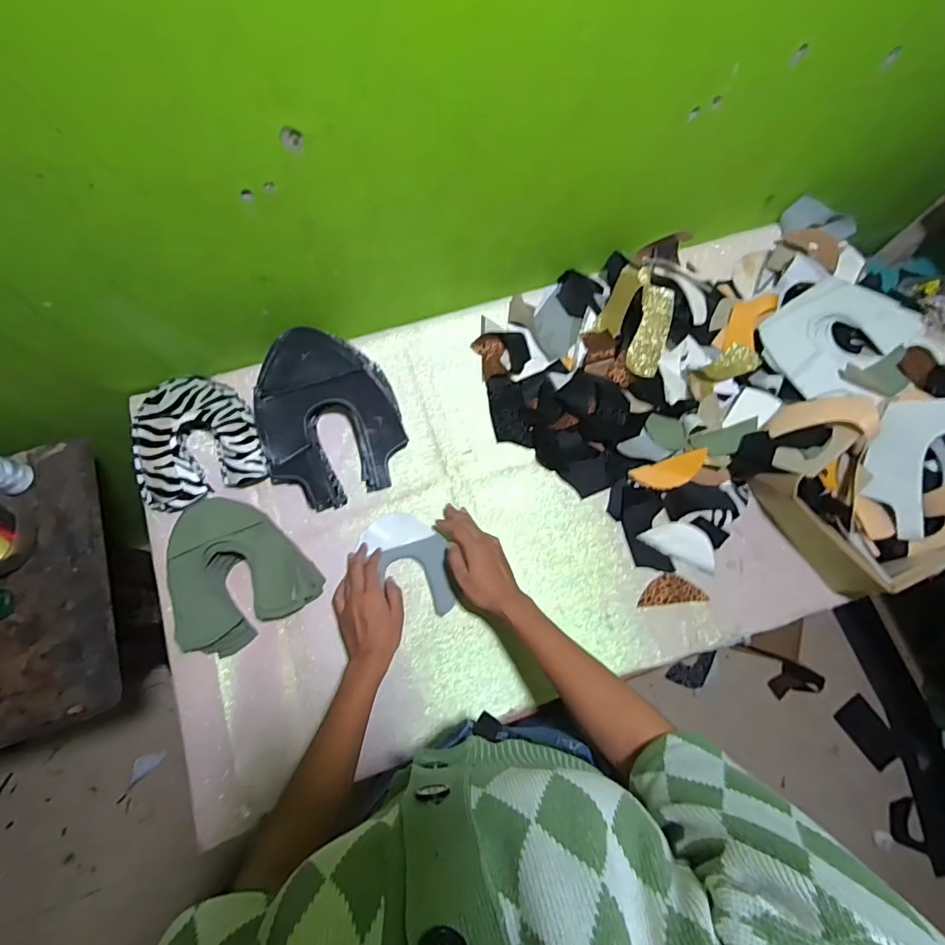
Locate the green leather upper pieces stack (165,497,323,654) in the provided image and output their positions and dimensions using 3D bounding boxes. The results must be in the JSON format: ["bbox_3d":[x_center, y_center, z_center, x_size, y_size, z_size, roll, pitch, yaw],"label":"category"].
[{"bbox_3d":[-0.322,0.134,0.639,0.180,0.076,0.178,-35,78,-11],"label":"green leather upper pieces stack"}]

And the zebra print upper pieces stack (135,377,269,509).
[{"bbox_3d":[-0.389,-0.040,0.683,0.172,0.081,0.182,-33,78,-11],"label":"zebra print upper pieces stack"}]

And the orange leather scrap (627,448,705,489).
[{"bbox_3d":[0.286,0.001,0.702,0.104,0.017,0.041,-18,74,13],"label":"orange leather scrap"}]

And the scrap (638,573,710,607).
[{"bbox_3d":[0.281,0.164,0.684,0.097,0.004,0.042,-4,74,-4],"label":"scrap"}]

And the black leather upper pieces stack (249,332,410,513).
[{"bbox_3d":[-0.206,-0.082,0.683,0.201,0.101,0.233,-25,76,-9],"label":"black leather upper pieces stack"}]

